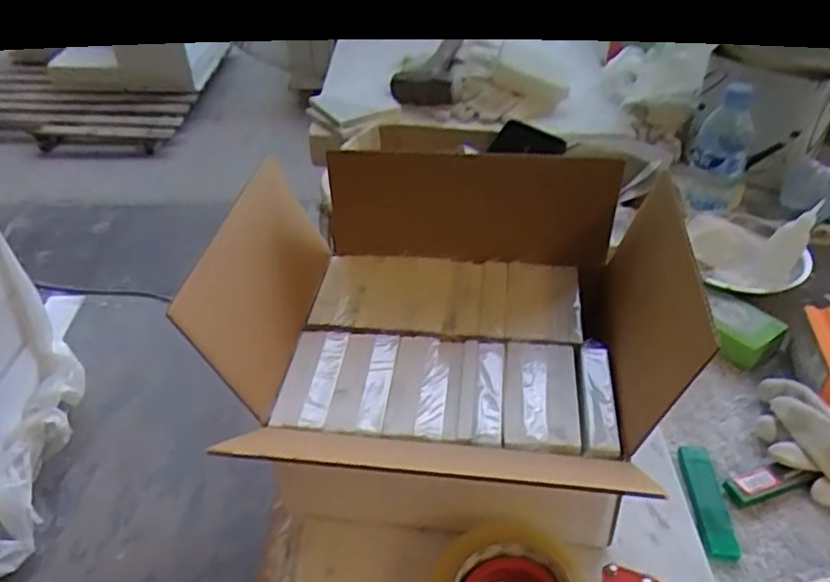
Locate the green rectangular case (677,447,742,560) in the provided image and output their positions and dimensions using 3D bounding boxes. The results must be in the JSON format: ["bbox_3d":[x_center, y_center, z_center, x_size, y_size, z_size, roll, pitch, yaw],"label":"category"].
[{"bbox_3d":[0.234,0.167,0.554,0.028,0.007,0.103,2,41,3],"label":"green rectangular case"}]

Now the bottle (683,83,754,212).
[{"bbox_3d":[0.377,-0.173,0.866,0.072,0.161,0.066,20,45,23],"label":"bottle"}]

